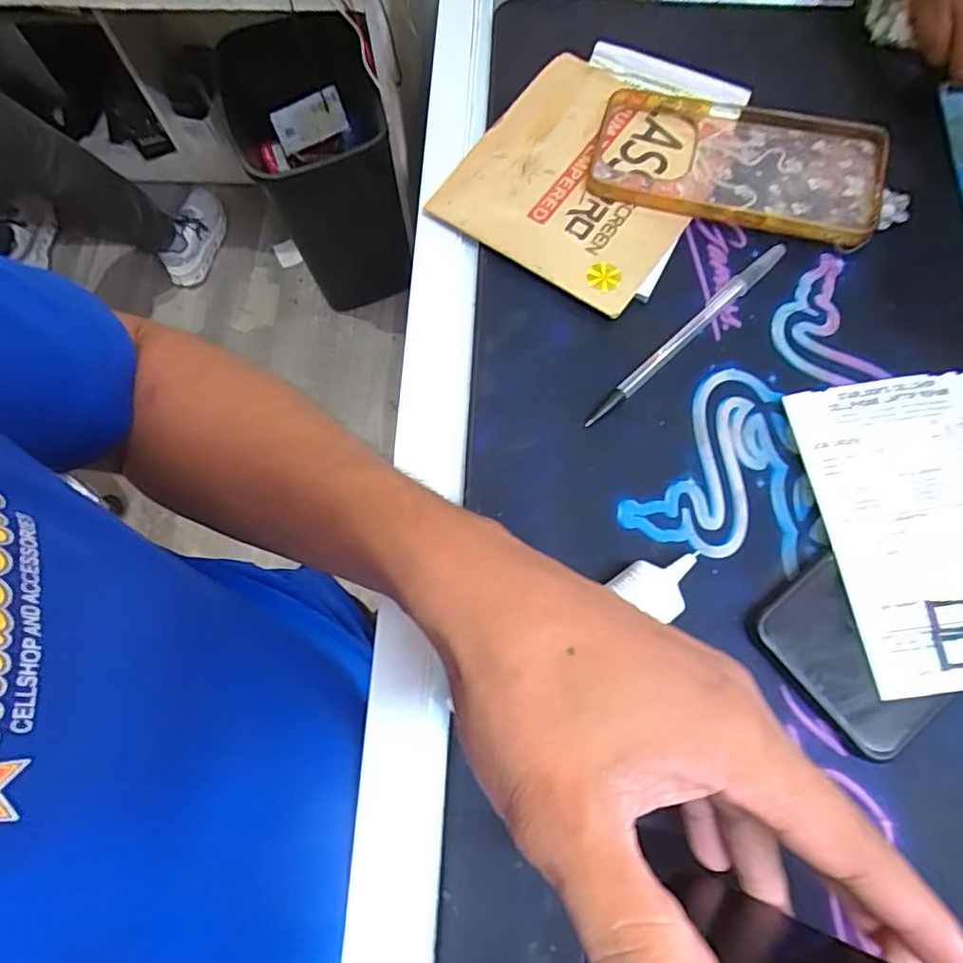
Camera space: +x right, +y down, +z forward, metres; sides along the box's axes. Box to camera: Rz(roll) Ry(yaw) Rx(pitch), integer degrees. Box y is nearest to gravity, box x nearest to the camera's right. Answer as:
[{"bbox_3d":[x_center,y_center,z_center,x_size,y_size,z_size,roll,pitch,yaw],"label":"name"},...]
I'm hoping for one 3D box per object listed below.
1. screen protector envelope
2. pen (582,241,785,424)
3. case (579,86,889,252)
[{"bbox_3d":[0.064,-0.189,0.364,0.137,0.011,0.152,34,76,11],"label":"screen protector envelope"},{"bbox_3d":[0.116,-0.084,0.331,0.159,0.005,0.010,-41,76,-11],"label":"pen"},{"bbox_3d":[0.156,-0.195,0.361,0.166,0.018,0.088,17,73,6],"label":"case"}]

